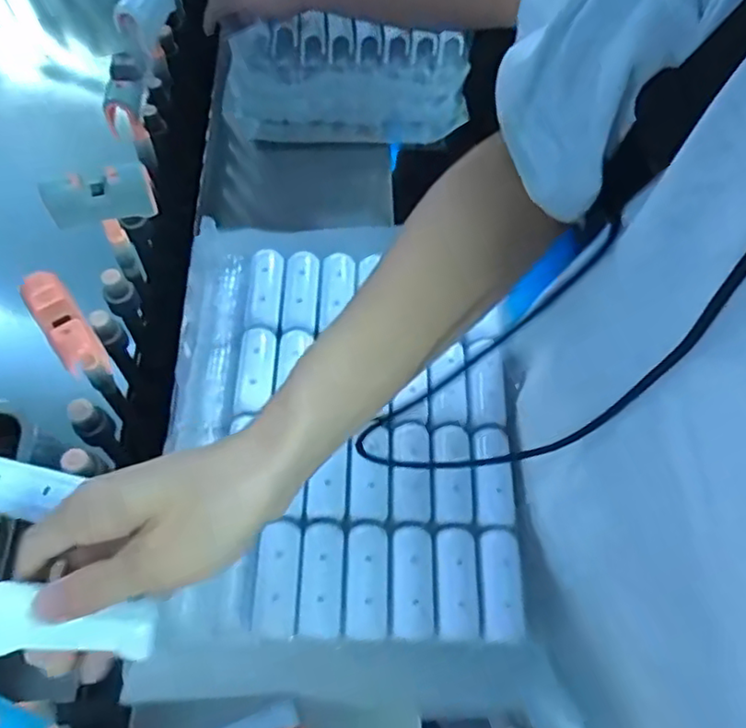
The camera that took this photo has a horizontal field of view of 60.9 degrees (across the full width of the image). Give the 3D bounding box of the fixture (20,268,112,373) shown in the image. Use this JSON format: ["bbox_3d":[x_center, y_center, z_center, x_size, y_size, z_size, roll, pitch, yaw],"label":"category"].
[{"bbox_3d":[-0.200,-0.025,0.412,0.027,0.019,0.077,-35,82,-21],"label":"fixture"}]

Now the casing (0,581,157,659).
[{"bbox_3d":[-0.141,0.120,0.290,0.079,0.010,0.029,14,57,-15],"label":"casing"}]

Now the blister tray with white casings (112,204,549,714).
[{"bbox_3d":[-0.028,0.047,0.495,0.268,0.044,0.379,0,58,-1],"label":"blister tray with white casings"}]

